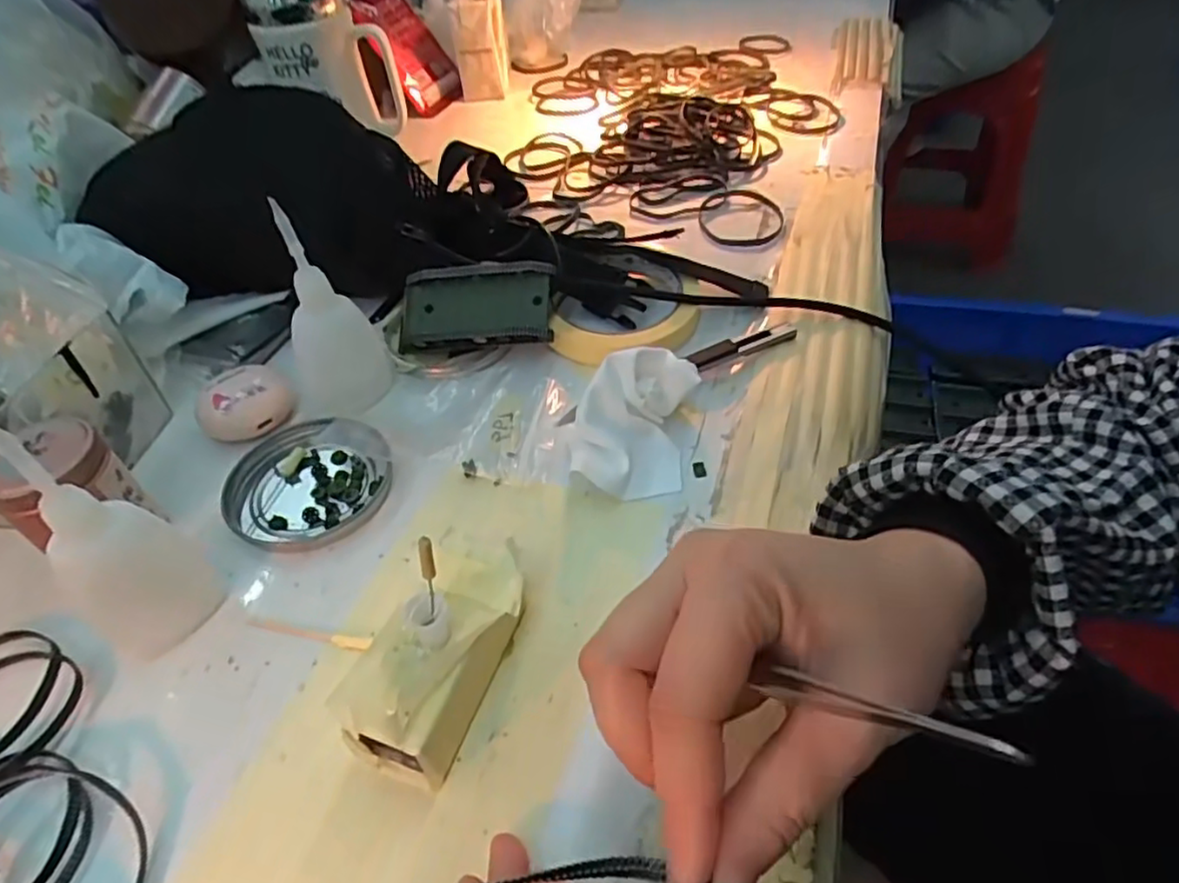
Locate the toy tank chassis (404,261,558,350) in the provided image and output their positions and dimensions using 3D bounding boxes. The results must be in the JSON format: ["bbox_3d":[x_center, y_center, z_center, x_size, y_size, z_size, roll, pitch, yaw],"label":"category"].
[{"bbox_3d":[-0.067,-0.076,0.389,0.092,0.015,0.046,1,88,15],"label":"toy tank chassis"}]

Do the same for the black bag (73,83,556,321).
[{"bbox_3d":[-0.160,-0.154,0.434,0.263,0.098,0.105,-4,46,3],"label":"black bag"}]

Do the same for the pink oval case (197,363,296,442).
[{"bbox_3d":[-0.184,-0.022,0.368,0.041,0.018,0.044,16,50,21],"label":"pink oval case"}]

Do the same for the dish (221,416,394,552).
[{"bbox_3d":[-0.137,0.021,0.337,0.077,0.011,0.072,-3,46,3],"label":"dish"}]

